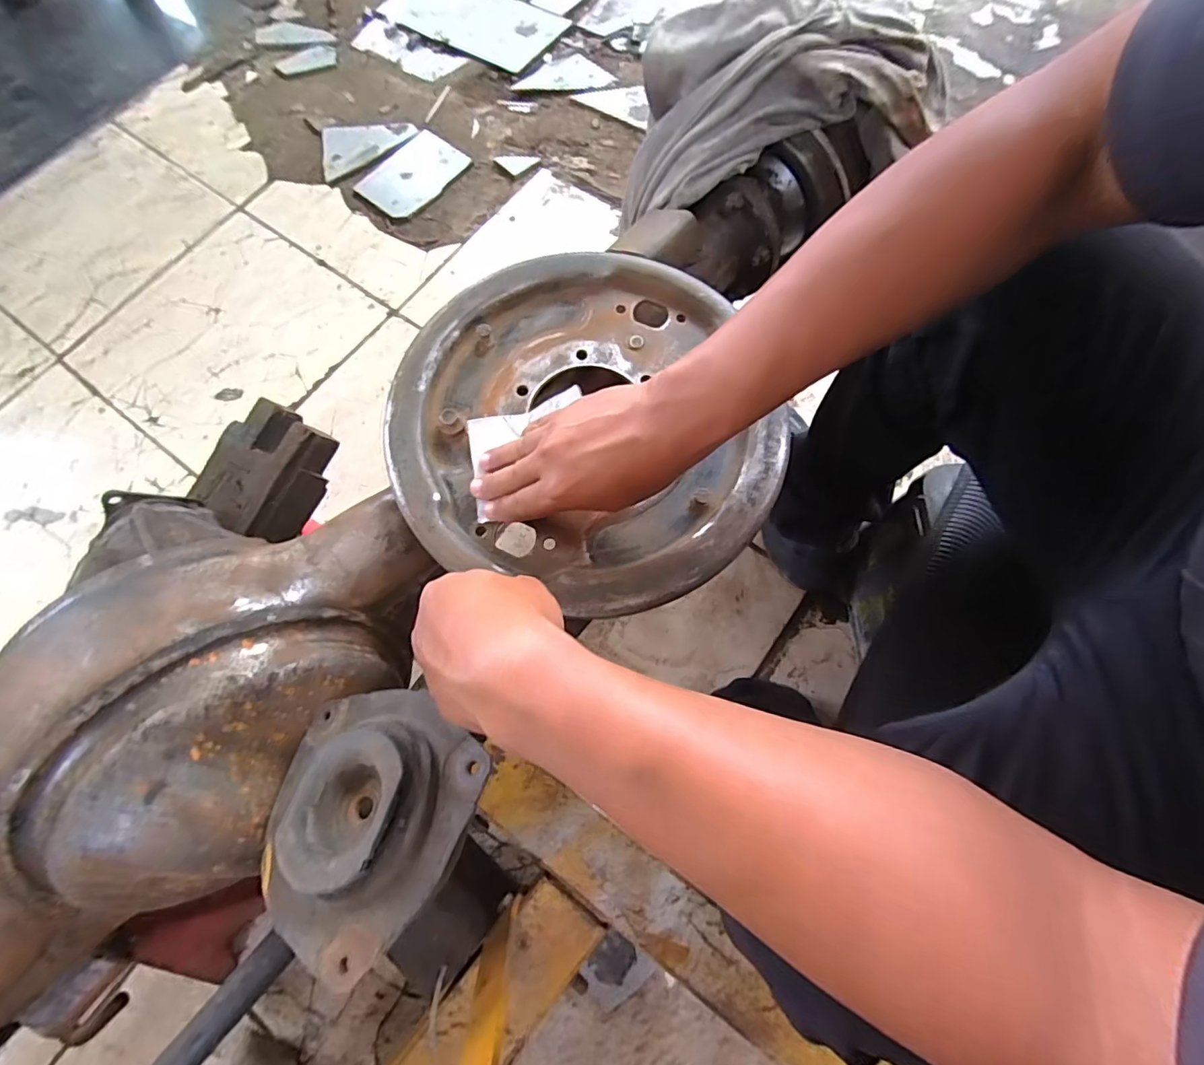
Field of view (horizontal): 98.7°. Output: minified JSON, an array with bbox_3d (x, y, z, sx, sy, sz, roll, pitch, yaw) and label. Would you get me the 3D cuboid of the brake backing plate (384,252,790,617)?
[{"bbox_3d":[-0.009,-0.091,0.399,0.286,0.021,0.284,0,72,1],"label":"brake backing plate"}]

